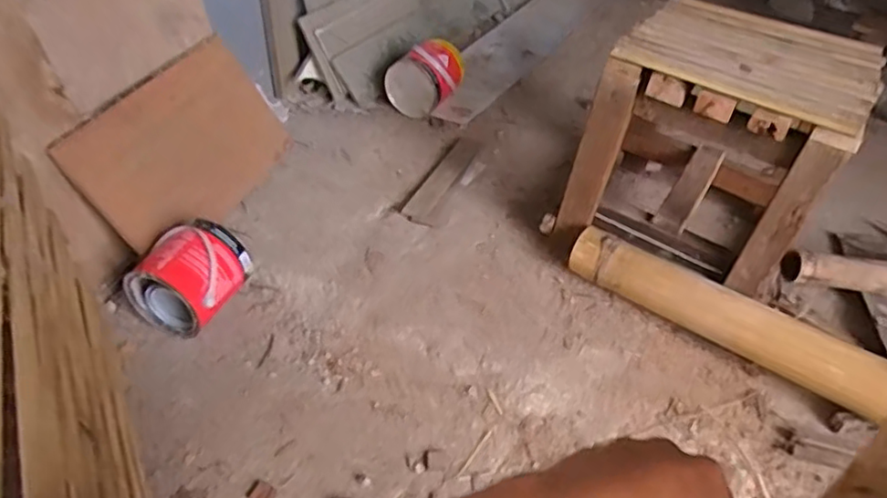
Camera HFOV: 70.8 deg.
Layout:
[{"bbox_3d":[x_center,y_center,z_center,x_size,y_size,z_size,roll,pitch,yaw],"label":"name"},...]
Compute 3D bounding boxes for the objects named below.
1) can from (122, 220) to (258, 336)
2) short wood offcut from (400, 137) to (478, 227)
[{"bbox_3d":[-0.449,0.047,1.124,0.149,0.155,0.174,16,47,17],"label":"can"},{"bbox_3d":[0.005,-0.161,1.437,0.082,0.009,0.325,17,46,16],"label":"short wood offcut"}]

